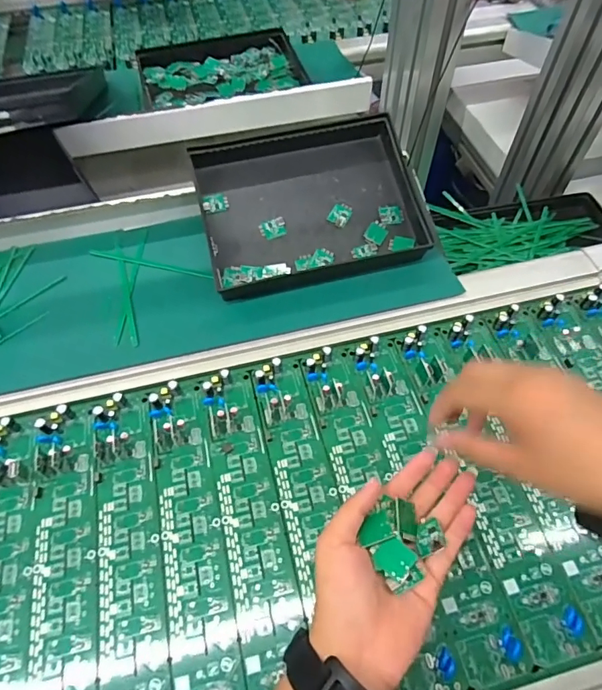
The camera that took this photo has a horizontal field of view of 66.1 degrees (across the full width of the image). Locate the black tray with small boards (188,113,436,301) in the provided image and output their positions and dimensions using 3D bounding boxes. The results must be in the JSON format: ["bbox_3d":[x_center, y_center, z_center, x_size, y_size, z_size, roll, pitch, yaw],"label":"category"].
[{"bbox_3d":[0.011,-0.152,0.500,0.234,0.051,0.176,-15,73,-9],"label":"black tray with small boards"}]

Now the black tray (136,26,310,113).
[{"bbox_3d":[-0.118,-0.403,0.685,0.226,0.035,0.153,-14,60,-9],"label":"black tray"}]

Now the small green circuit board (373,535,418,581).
[{"bbox_3d":[0.060,0.137,0.296,0.023,0.007,0.022,-38,63,-20],"label":"small green circuit board"}]

